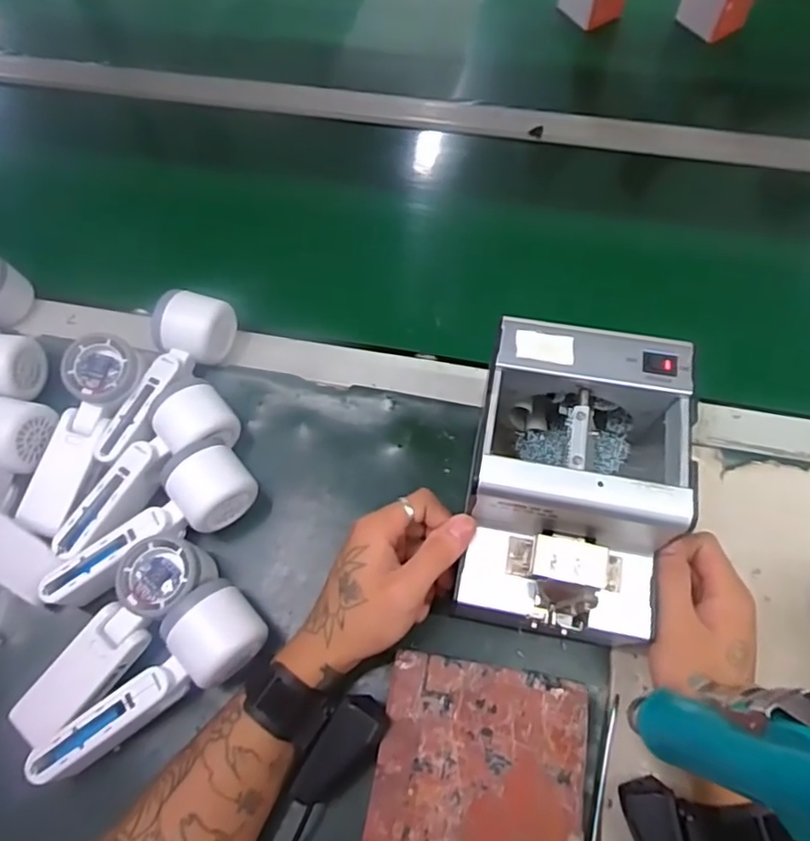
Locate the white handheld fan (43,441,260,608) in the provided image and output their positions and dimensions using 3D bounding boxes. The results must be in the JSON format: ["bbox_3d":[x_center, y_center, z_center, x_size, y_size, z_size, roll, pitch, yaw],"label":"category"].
[{"bbox_3d":[-0.195,0.085,0.464,0.167,0.053,0.060,-39,69,-15],"label":"white handheld fan"}]

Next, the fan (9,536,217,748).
[{"bbox_3d":[-0.210,0.152,0.433,0.052,0.047,0.161,40,72,19],"label":"fan"}]

